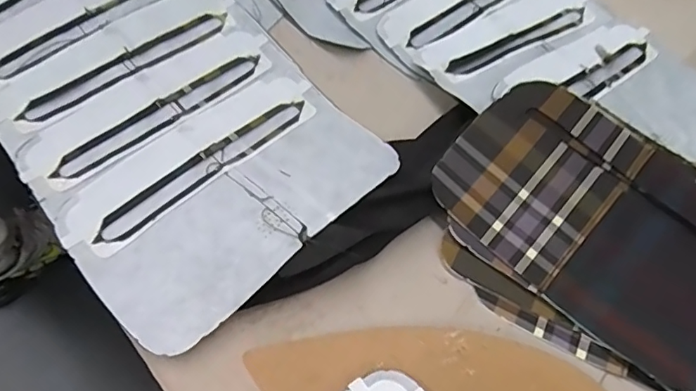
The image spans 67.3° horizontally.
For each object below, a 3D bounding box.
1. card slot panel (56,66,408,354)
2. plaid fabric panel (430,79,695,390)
[{"bbox_3d":[-0.072,-0.005,0.335,0.131,0.012,0.194,38,64,23],"label":"card slot panel"},{"bbox_3d":[0.166,0.009,0.334,0.195,0.034,0.144,39,64,18],"label":"plaid fabric panel"}]

